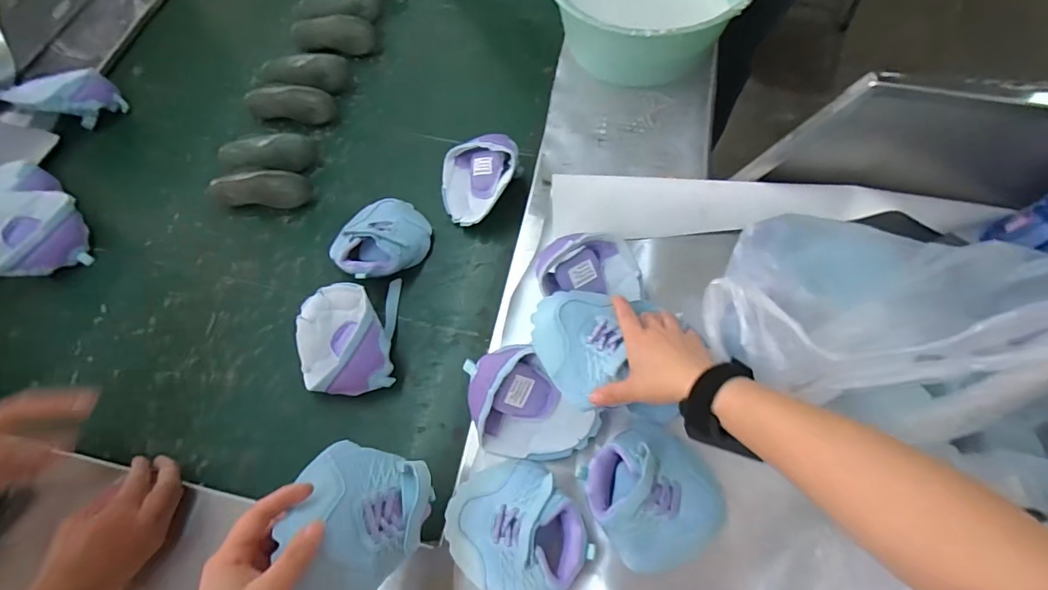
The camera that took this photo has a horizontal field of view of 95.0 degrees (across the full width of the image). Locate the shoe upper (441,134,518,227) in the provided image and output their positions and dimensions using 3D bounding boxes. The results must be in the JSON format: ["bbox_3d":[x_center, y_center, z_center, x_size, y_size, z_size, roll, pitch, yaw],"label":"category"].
[{"bbox_3d":[-0.063,-0.168,0.688,0.116,0.067,0.124,-5,66,-1],"label":"shoe upper"}]

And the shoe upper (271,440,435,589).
[{"bbox_3d":[-0.134,0.187,0.397,0.134,0.060,0.118,-44,112,-54],"label":"shoe upper"}]

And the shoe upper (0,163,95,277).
[{"bbox_3d":[-0.703,-0.101,0.669,0.132,0.089,0.183,-41,70,-14],"label":"shoe upper"}]

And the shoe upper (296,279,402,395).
[{"bbox_3d":[-0.225,0.050,0.597,0.126,0.073,0.145,-6,66,1],"label":"shoe upper"}]

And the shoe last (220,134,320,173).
[{"bbox_3d":[-0.397,-0.216,0.732,0.147,0.042,0.055,1,66,2],"label":"shoe last"}]

